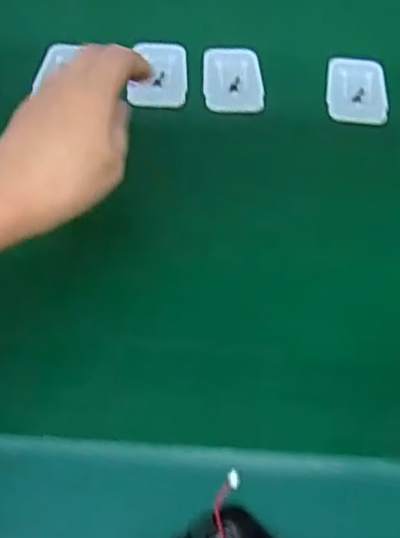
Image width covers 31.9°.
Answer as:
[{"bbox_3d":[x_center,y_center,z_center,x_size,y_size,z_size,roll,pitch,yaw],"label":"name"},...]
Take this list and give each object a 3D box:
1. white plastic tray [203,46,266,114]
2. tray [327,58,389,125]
[{"bbox_3d":[0.025,-0.149,0.549,0.046,0.008,0.068,-4,56,-6],"label":"white plastic tray"},{"bbox_3d":[0.123,-0.140,0.548,0.045,0.008,0.064,6,56,1],"label":"tray"}]

